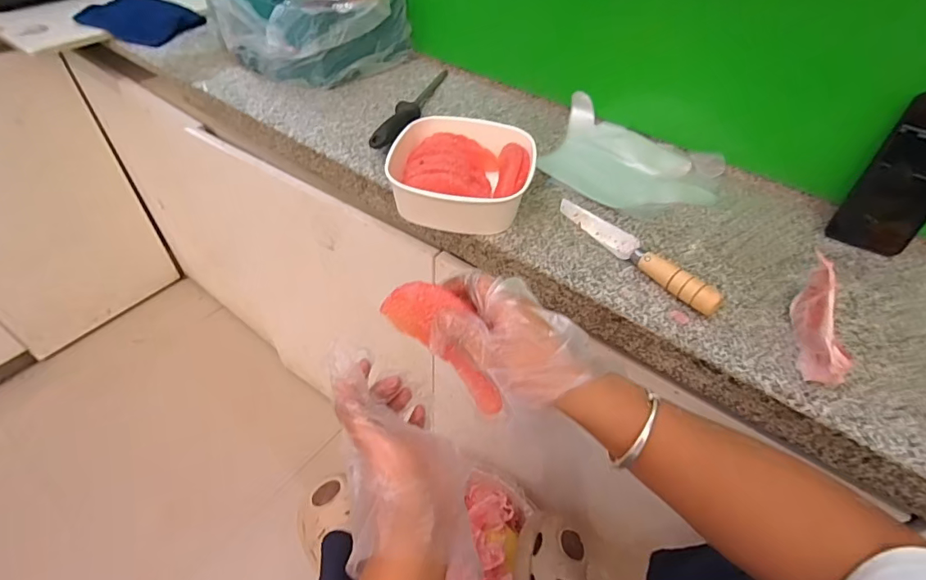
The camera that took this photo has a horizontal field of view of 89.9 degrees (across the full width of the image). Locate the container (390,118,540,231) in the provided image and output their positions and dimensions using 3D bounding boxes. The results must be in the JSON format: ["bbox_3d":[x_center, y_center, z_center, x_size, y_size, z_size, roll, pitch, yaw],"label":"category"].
[{"bbox_3d":[-0.007,-0.142,0.554,0.174,0.058,0.150,14,48,8],"label":"container"}]

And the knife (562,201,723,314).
[{"bbox_3d":[0.182,-0.047,0.497,0.022,0.031,0.206,-26,54,-25],"label":"knife"}]

